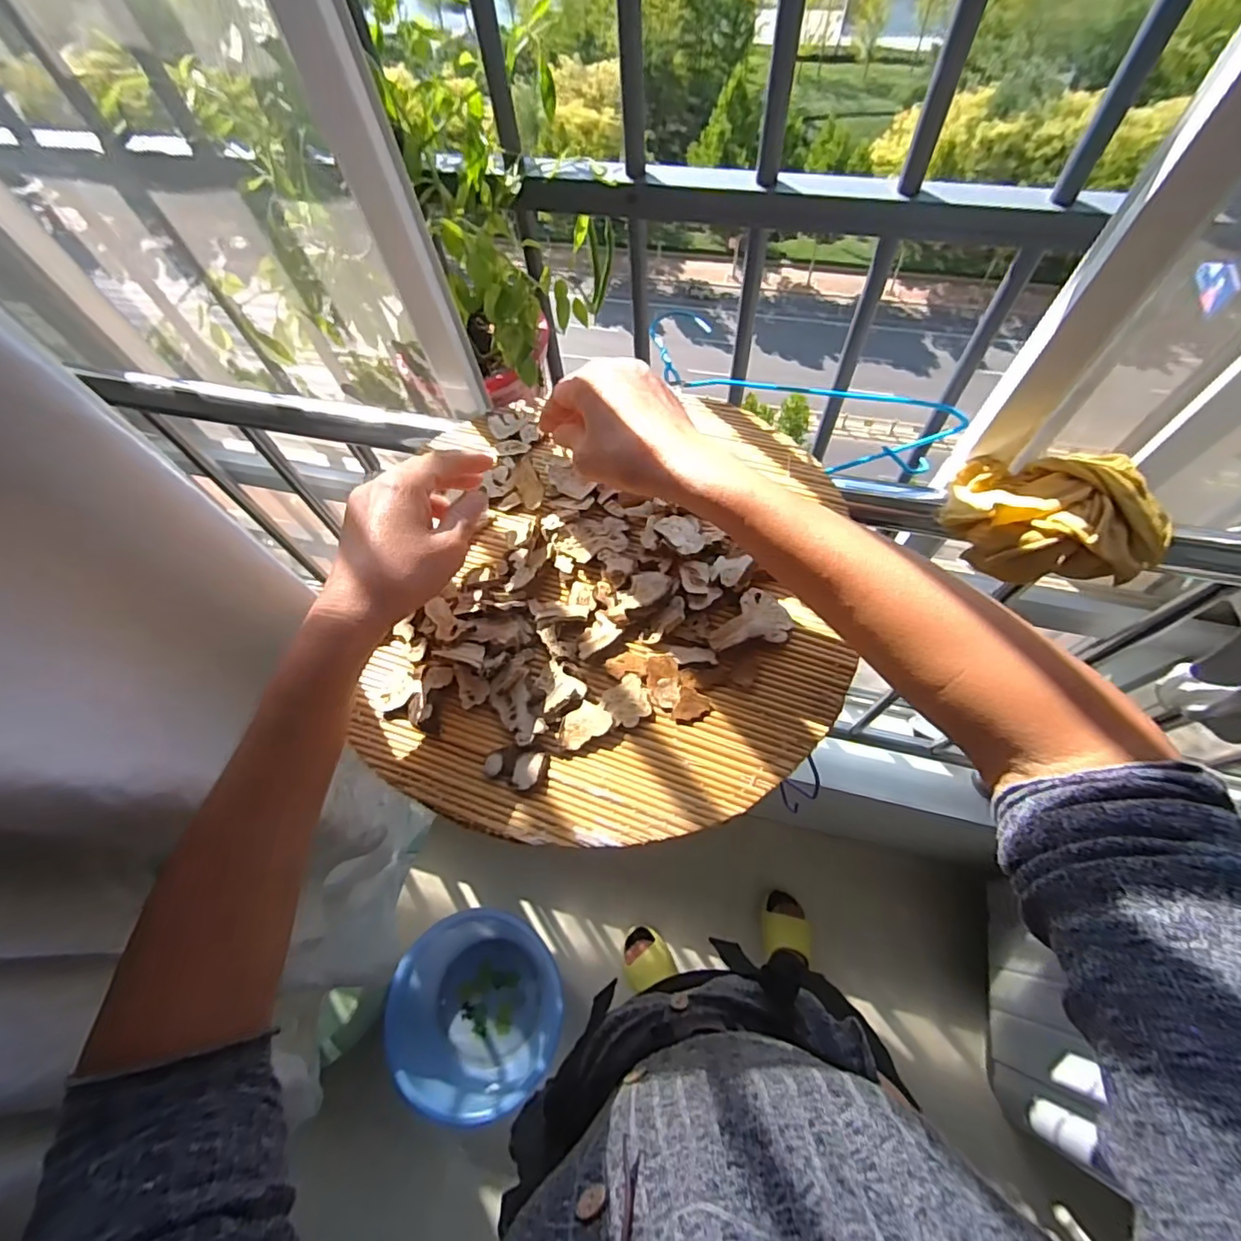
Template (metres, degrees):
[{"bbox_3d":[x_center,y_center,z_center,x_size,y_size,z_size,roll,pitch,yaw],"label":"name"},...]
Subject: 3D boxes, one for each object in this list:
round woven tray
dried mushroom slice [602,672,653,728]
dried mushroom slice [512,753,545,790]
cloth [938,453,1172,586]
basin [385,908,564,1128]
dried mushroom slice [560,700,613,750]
[{"bbox_3d":[-0.004,-0.025,0.391,0.294,0.026,0.330,7,65,7],"label":"round woven tray"},{"bbox_3d":[0.005,0.049,0.350,0.027,0.004,0.029,-31,67,-11],"label":"dried mushroom slice"},{"bbox_3d":[-0.054,0.088,0.335,0.015,0.008,0.023,20,67,13],"label":"dried mushroom slice"},{"bbox_3d":[0.315,-0.078,0.419,0.144,0.059,0.089,4,65,6],"label":"cloth"},{"bbox_3d":[-0.302,0.848,1.247,0.350,0.161,0.356,-1,65,3],"label":"basin"},{"bbox_3d":[-0.022,0.064,0.343,0.032,0.006,0.023,-41,69,-15],"label":"dried mushroom slice"}]

